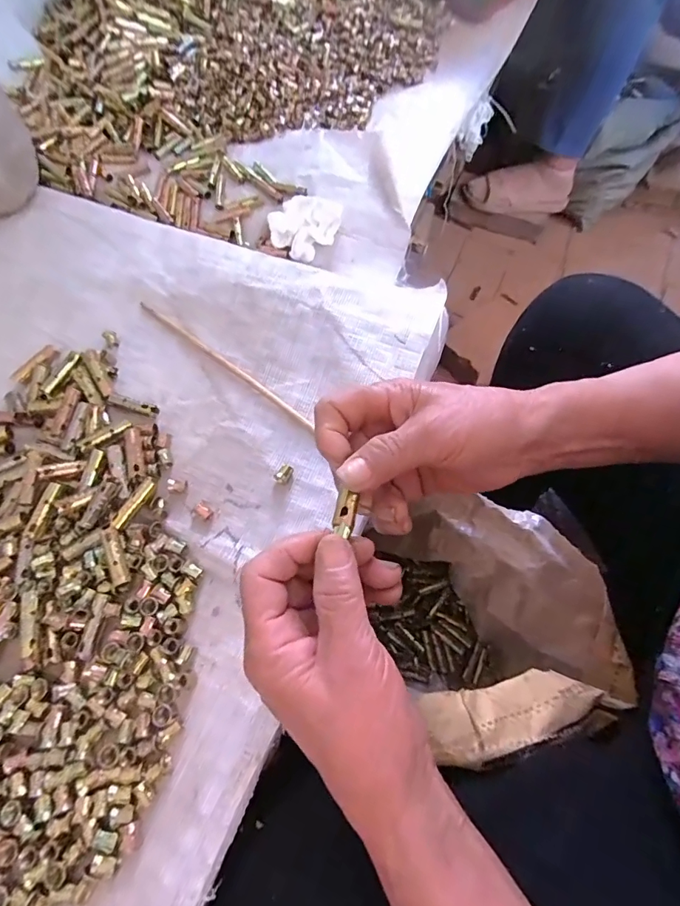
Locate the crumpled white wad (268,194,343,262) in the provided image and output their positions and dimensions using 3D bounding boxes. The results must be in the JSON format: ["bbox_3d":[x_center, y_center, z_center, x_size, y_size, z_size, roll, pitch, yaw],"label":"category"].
[{"bbox_3d":[-0.033,-0.228,0.433,0.052,0.023,0.065,37,74,16],"label":"crumpled white wad"}]

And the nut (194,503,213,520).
[{"bbox_3d":[-0.100,0.042,0.320,0.013,0.006,0.008,34,73,15],"label":"nut"}]

